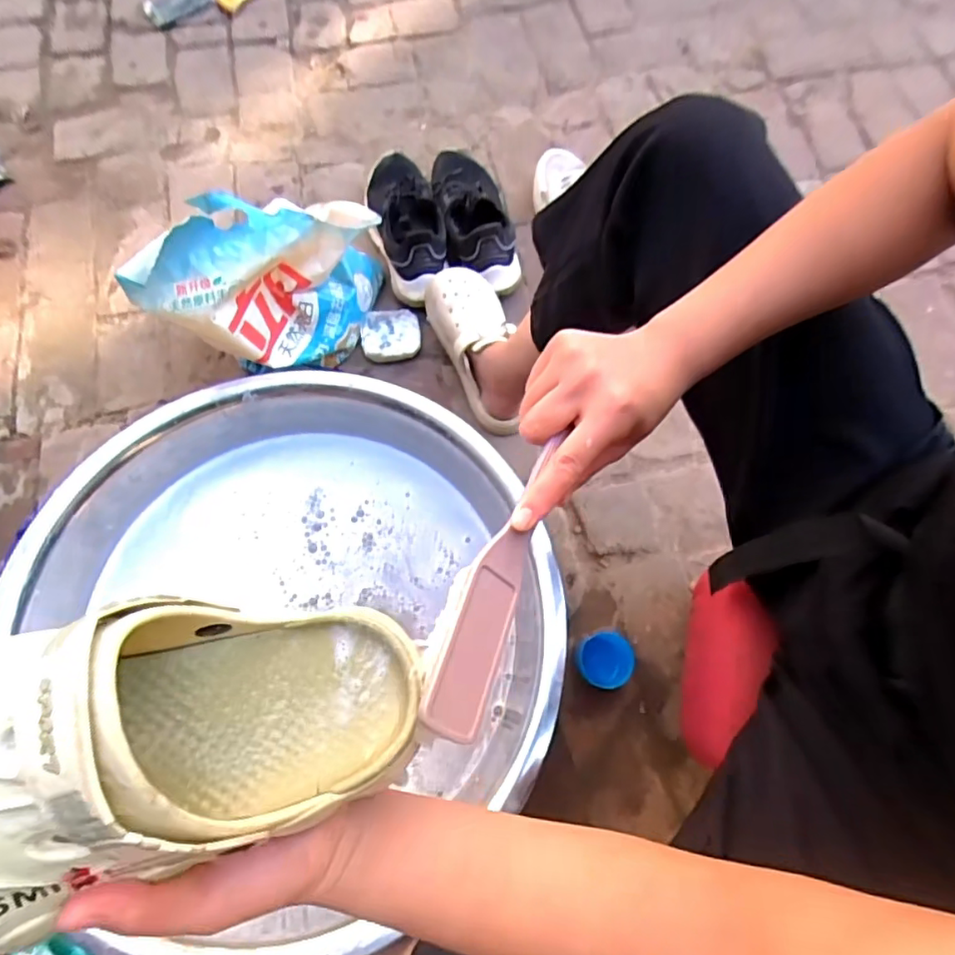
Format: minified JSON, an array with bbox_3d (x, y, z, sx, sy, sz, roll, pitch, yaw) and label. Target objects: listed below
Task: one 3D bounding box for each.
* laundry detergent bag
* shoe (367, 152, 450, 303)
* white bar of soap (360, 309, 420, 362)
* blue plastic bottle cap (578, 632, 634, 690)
[{"bbox_3d":[-0.257,-0.262,0.782,0.332,0.248,0.120,-40,76,-14],"label":"laundry detergent bag"},{"bbox_3d":[-0.122,-0.428,0.957,0.109,0.113,0.331,-12,71,-5],"label":"shoe"},{"bbox_3d":[-0.136,-0.224,0.905,0.091,0.026,0.081,-10,71,-5],"label":"white bar of soap"},{"bbox_3d":[0.159,0.230,0.727,0.067,0.039,0.068,0,71,-1],"label":"blue plastic bottle cap"}]

